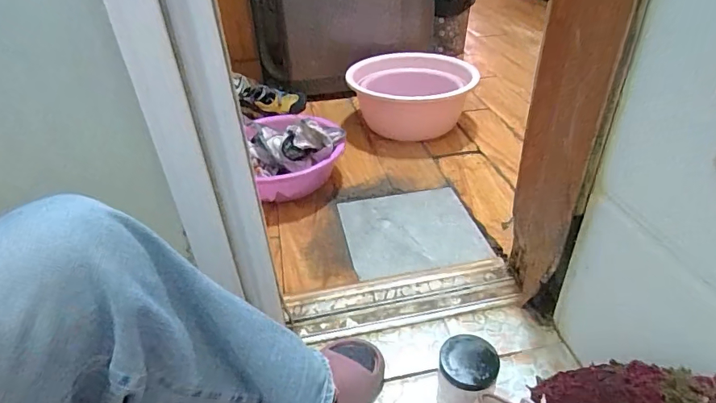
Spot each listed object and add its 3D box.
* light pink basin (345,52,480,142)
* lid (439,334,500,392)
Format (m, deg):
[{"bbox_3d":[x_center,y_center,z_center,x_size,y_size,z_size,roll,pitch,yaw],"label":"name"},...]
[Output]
[{"bbox_3d":[0.157,-0.314,1.391,0.381,0.181,0.338,5,37,9],"label":"light pink basin"},{"bbox_3d":[0.156,0.225,0.639,0.079,0.023,0.073,-3,36,2],"label":"lid"}]

